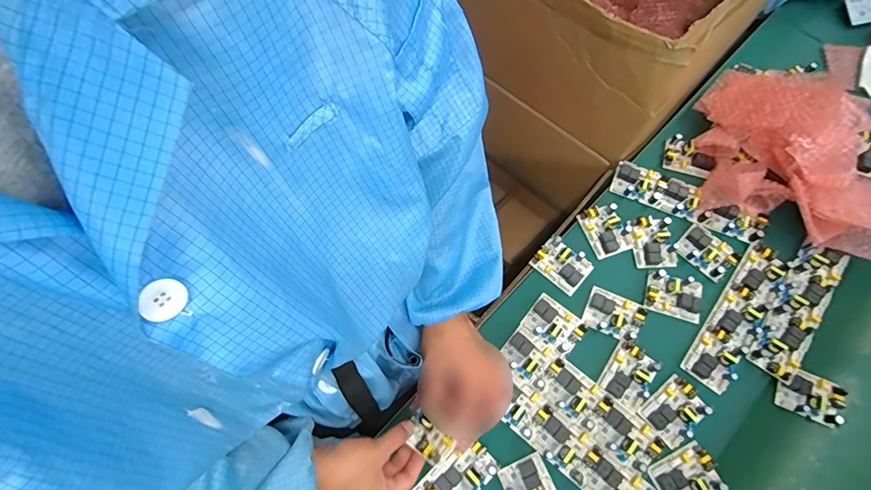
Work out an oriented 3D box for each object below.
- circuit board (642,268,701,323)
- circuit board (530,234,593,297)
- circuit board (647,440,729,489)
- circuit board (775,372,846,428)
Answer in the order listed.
[{"bbox_3d":[0.360,0.075,0.646,0.080,0.018,0.061,17,72,5],"label":"circuit board"},{"bbox_3d":[0.196,0.030,0.669,0.081,0.015,0.062,42,75,12],"label":"circuit board"},{"bbox_3d":[0.330,0.303,0.557,0.083,0.016,0.064,-26,73,-9],"label":"circuit board"},{"bbox_3d":[0.528,0.214,0.606,0.083,0.020,0.058,22,72,7],"label":"circuit board"}]

